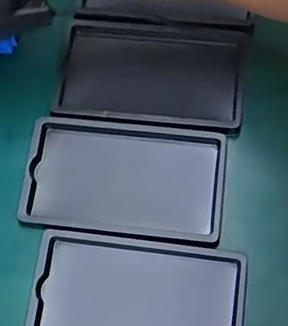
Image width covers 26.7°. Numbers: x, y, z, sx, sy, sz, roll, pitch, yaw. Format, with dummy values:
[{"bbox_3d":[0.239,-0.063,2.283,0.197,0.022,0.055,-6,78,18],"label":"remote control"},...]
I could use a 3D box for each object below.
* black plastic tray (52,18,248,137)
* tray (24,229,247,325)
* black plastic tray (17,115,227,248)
[{"bbox_3d":[0.006,-0.077,0.525,0.157,0.021,0.095,7,72,7],"label":"black plastic tray"},{"bbox_3d":[-0.005,0.107,0.468,0.160,0.023,0.091,6,72,6],"label":"tray"},{"bbox_3d":[-0.016,0.015,0.498,0.159,0.023,0.095,5,72,6],"label":"black plastic tray"}]

